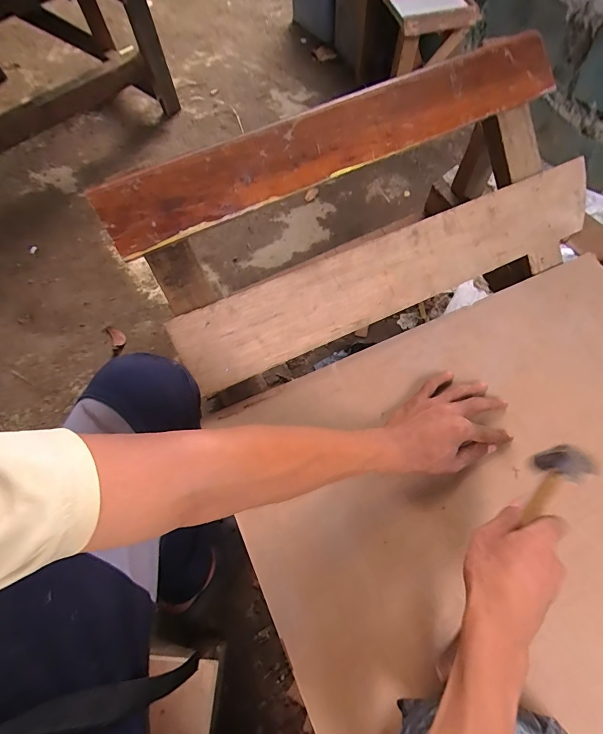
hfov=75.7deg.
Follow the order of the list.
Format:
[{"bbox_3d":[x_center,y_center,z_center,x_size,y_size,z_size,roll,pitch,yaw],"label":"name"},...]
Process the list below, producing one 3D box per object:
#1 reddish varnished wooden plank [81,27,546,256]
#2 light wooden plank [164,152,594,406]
[{"bbox_3d":[0.060,-0.296,0.495,0.625,0.017,0.088,-28,103,-11],"label":"reddish varnished wooden plank"},{"bbox_3d":[0.138,-0.133,0.521,0.617,0.015,0.101,-24,100,-10],"label":"light wooden plank"}]

